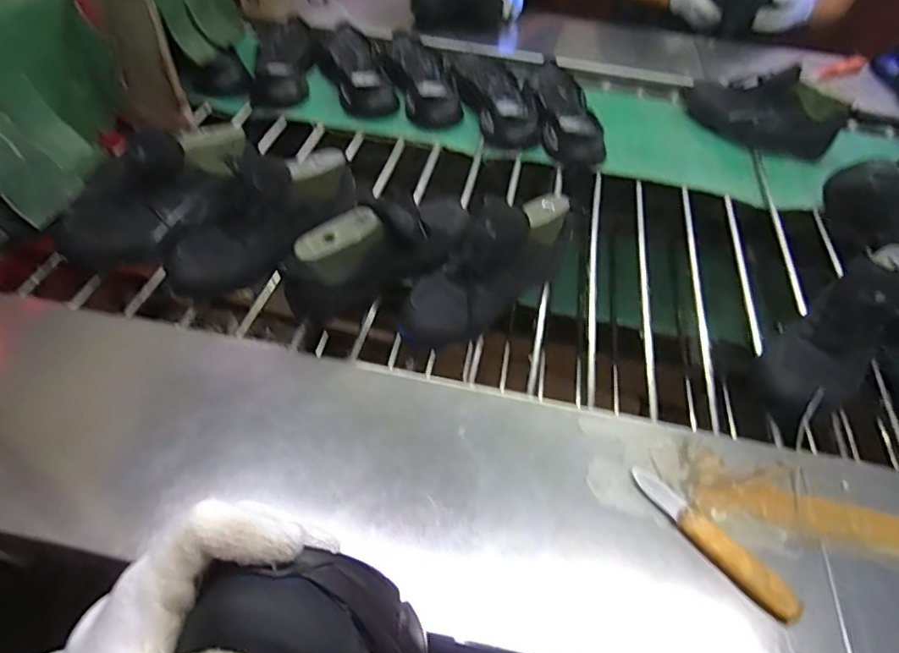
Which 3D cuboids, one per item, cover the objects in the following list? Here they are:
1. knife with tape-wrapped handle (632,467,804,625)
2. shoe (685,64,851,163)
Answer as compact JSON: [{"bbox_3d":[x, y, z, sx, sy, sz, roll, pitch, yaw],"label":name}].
[{"bbox_3d":[0.232,0.187,0.474,0.026,0.014,0.160,-32,58,-28],"label":"knife with tape-wrapped handle"},{"bbox_3d":[0.559,-0.391,0.951,0.261,0.107,0.090,27,54,17],"label":"shoe"}]

